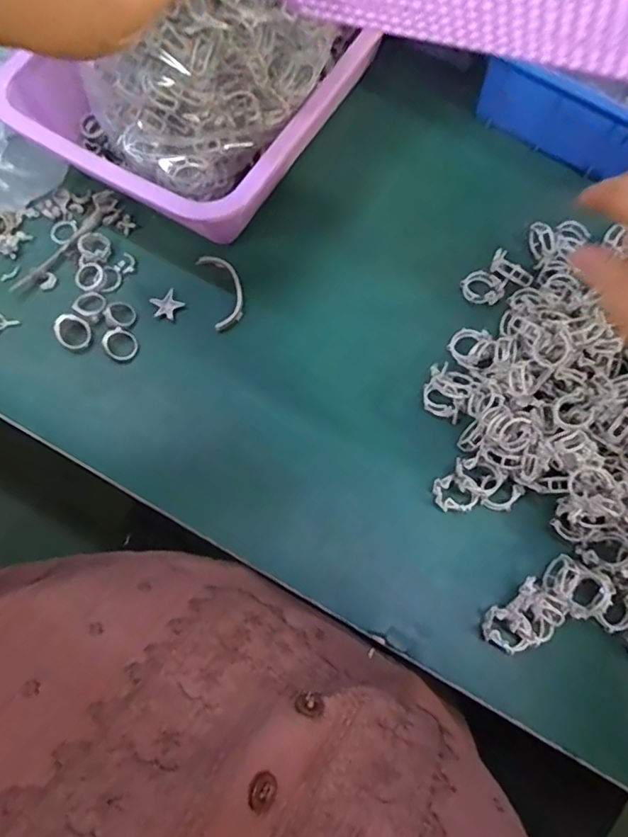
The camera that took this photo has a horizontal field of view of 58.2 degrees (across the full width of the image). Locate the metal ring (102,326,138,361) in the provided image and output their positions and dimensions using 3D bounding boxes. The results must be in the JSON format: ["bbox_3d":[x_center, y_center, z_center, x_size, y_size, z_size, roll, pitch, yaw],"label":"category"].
[{"bbox_3d":[-0.148,-0.057,0.430,0.023,0.008,0.027,-42,76,-11],"label":"metal ring"}]

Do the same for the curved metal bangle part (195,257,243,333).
[{"bbox_3d":[-0.072,-0.102,0.446,0.027,0.010,0.066,-17,72,-5],"label":"curved metal bangle part"}]

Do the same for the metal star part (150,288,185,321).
[{"bbox_3d":[-0.115,-0.088,0.442,0.023,0.005,0.022,-29,73,-9],"label":"metal star part"}]

